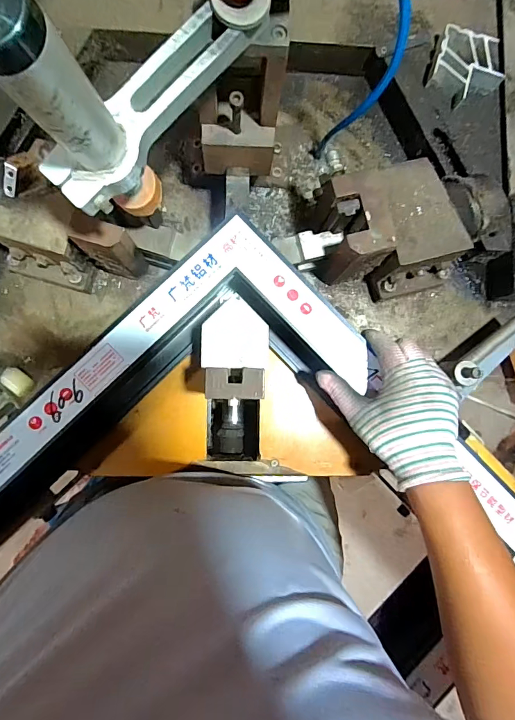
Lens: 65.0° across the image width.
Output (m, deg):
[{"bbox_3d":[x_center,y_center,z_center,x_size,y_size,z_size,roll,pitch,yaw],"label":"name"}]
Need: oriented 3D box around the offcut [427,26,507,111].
[{"bbox_3d":[0.245,-0.339,0.470,0.079,0.022,0.075,20,87,-2],"label":"offcut"}]

